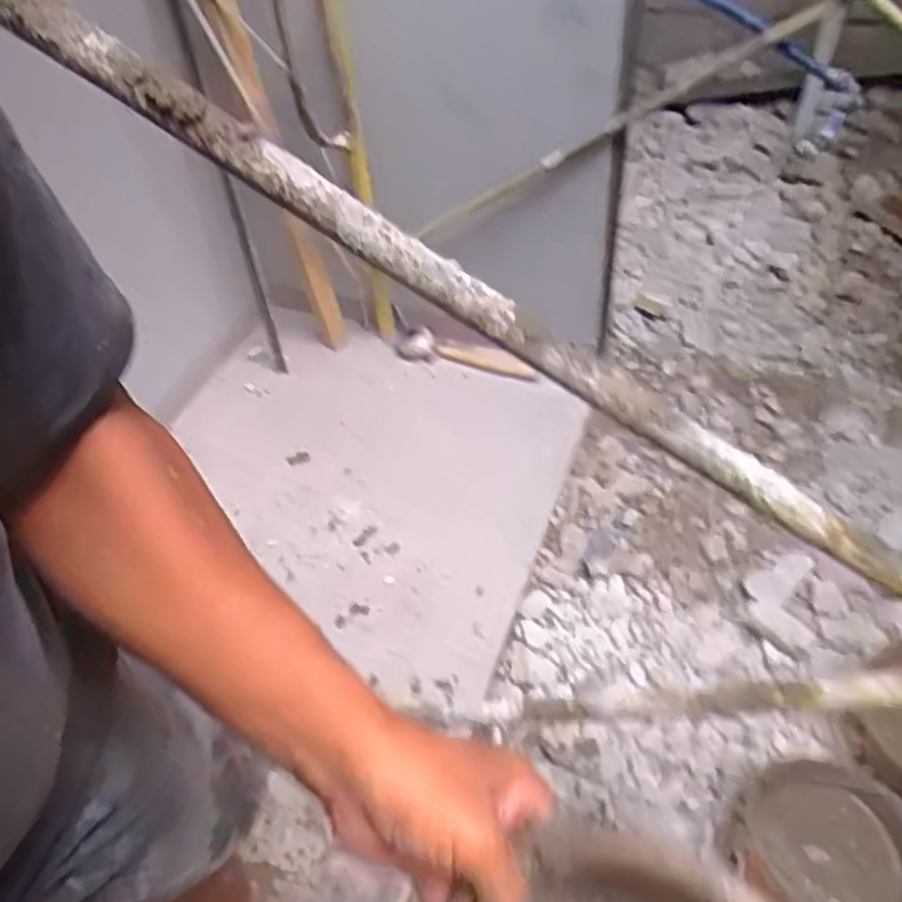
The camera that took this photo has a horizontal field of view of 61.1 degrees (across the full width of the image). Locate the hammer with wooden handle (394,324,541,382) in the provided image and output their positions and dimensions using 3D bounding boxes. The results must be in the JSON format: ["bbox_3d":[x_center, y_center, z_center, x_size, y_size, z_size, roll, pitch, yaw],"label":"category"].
[{"bbox_3d":[0.028,-0.233,1.908,0.397,0.077,0.060,21,53,23],"label":"hammer with wooden handle"}]

